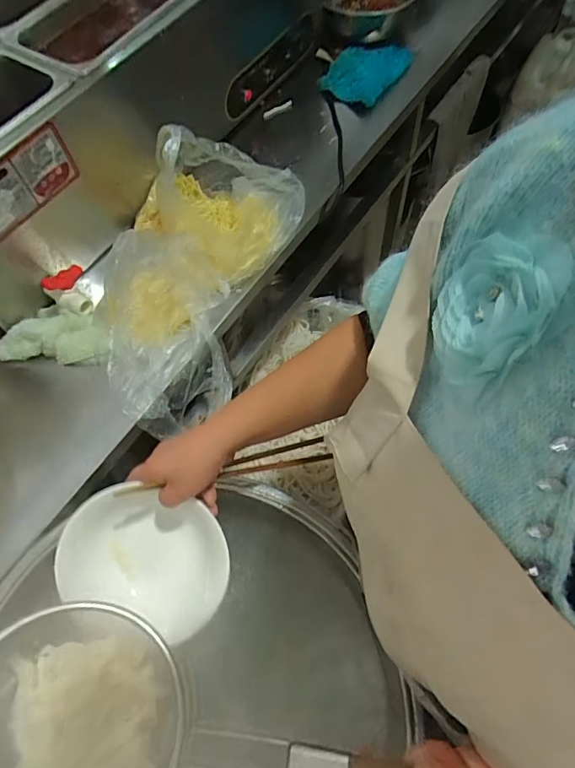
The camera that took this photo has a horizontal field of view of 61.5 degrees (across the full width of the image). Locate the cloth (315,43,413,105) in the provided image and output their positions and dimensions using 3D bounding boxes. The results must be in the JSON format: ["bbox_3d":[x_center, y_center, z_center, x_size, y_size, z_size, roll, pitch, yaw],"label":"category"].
[{"bbox_3d":[0.143,-0.571,0.875,0.107,0.012,0.183,38,69,0],"label":"cloth"}]

